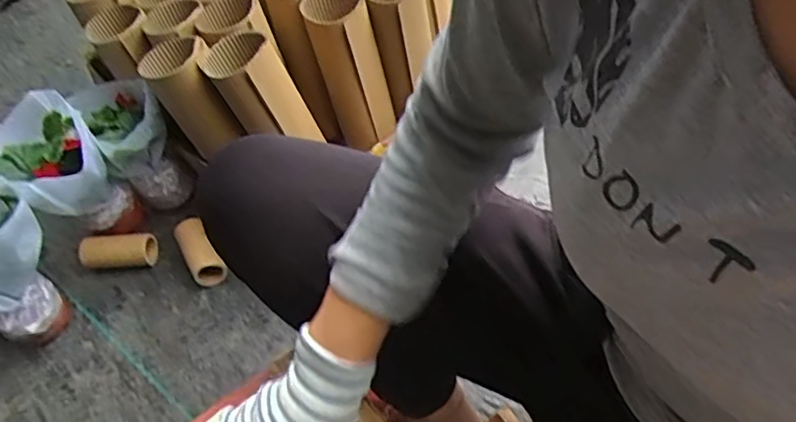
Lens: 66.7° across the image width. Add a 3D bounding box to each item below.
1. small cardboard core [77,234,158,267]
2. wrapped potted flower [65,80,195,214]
[{"bbox_3d":[-0.444,0.064,0.965,0.122,0.045,0.043,-6,51,1],"label":"small cardboard core"},{"bbox_3d":[-0.418,-0.111,0.968,0.106,0.225,0.163,-34,55,-20],"label":"wrapped potted flower"}]

